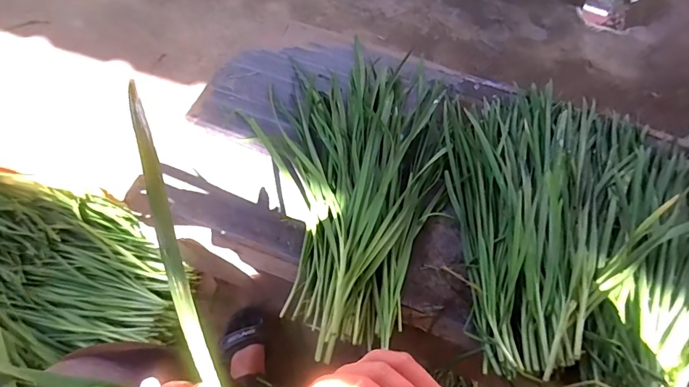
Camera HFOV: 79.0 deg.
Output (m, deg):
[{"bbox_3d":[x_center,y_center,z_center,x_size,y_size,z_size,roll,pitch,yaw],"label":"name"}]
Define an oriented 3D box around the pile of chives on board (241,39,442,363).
[{"bbox_3d":[0.005,-0.032,0.522,0.240,0.066,0.435,8,61,1],"label":"pile of chives on board"}]

